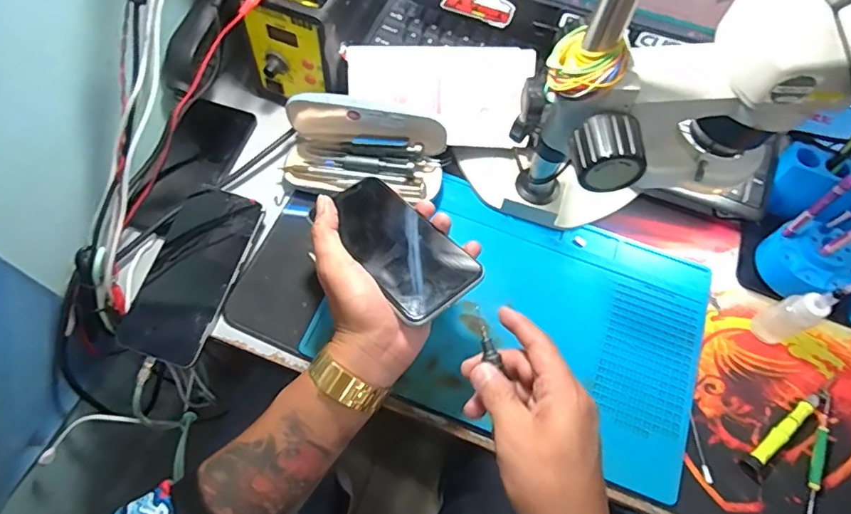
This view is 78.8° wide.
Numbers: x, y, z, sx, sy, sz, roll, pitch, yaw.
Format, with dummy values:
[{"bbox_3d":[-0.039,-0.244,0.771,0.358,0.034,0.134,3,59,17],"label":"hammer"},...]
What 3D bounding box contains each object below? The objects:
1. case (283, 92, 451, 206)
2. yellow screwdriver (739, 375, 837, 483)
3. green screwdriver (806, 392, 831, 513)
[{"bbox_3d":[-0.062,-0.109,0.519,0.160,0.063,0.080,9,64,1],"label":"case"},{"bbox_3d":[0.320,0.145,0.449,0.130,0.012,0.020,-35,71,-18],"label":"yellow screwdriver"},{"bbox_3d":[0.332,0.171,0.438,0.011,0.007,0.119,27,66,10],"label":"green screwdriver"}]

